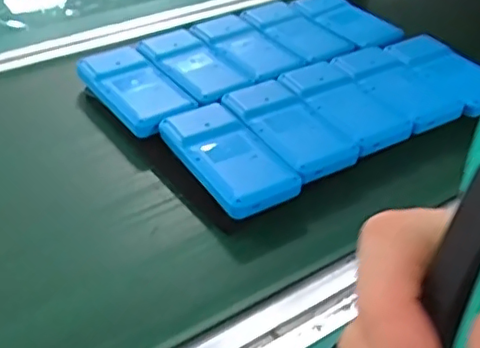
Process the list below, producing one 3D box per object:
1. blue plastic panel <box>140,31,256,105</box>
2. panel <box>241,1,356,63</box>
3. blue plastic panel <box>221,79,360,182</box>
[{"bbox_3d":[-0.049,-0.118,0.633,0.071,0.016,0.126,-26,49,-30],"label":"blue plastic panel"},{"bbox_3d":[0.072,-0.171,0.705,0.084,0.017,0.133,-28,48,-28],"label":"panel"},{"bbox_3d":[0.044,-0.046,0.557,0.072,0.013,0.139,-25,46,-24],"label":"blue plastic panel"}]

